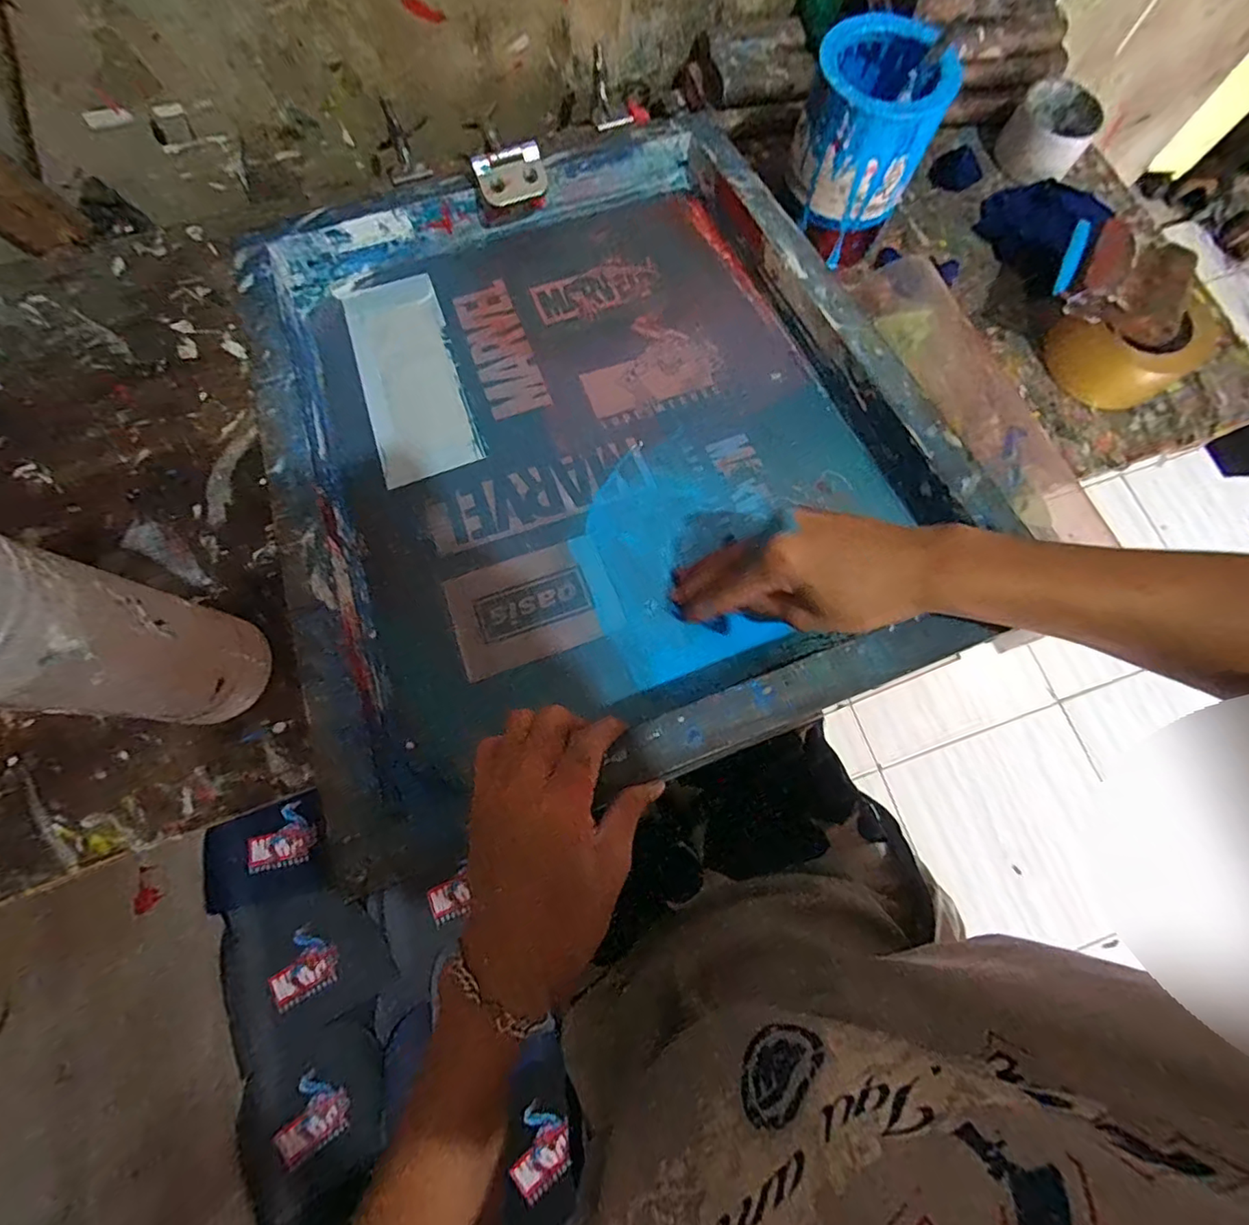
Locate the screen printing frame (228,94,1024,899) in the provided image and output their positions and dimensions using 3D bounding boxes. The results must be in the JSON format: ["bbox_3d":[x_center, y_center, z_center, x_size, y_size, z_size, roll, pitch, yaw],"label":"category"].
[{"bbox_3d":[-0.025,-0.156,0.420,0.434,0.044,0.536,-21,69,-7],"label":"screen printing frame"}]

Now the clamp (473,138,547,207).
[{"bbox_3d":[-0.100,-0.386,0.481,0.059,0.019,0.040,-25,78,-8],"label":"clamp"}]

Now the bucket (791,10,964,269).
[{"bbox_3d":[0.206,-0.409,0.459,0.102,0.102,0.103,0,76,-2],"label":"bucket"}]

